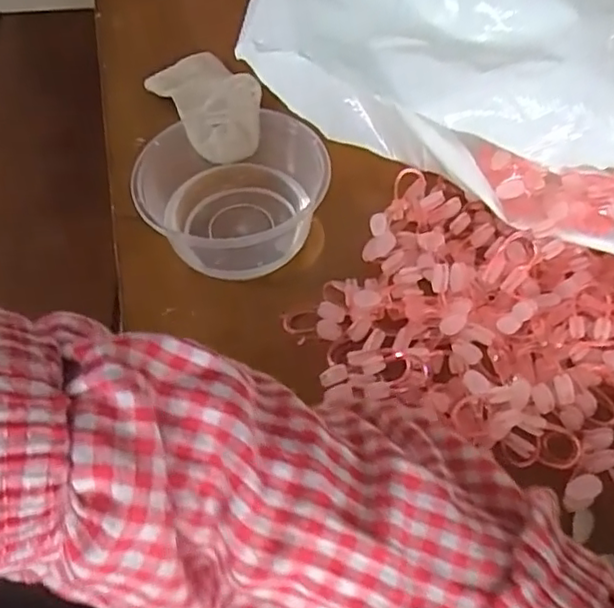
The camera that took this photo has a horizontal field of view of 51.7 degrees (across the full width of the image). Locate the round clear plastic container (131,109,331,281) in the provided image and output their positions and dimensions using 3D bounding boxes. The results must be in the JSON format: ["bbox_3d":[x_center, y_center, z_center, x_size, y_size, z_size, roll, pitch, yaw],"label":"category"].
[{"bbox_3d":[-0.050,-0.073,0.406,0.114,0.056,0.130,13,55,9],"label":"round clear plastic container"}]

